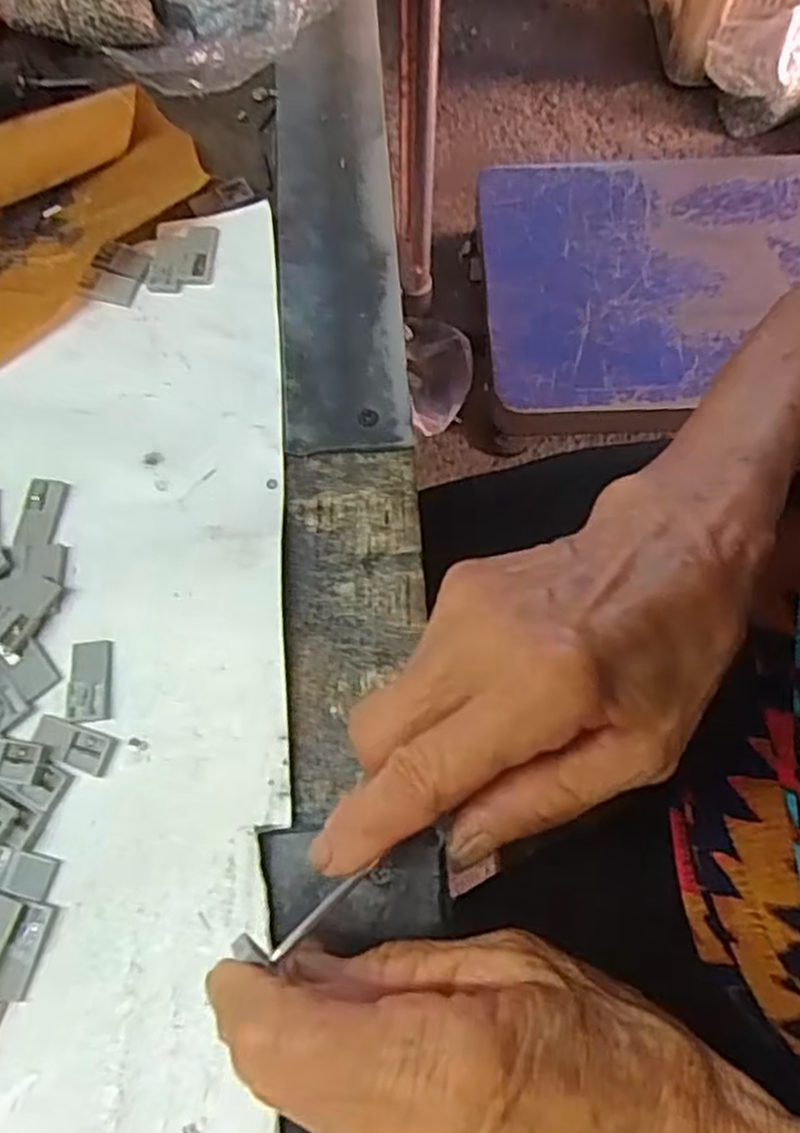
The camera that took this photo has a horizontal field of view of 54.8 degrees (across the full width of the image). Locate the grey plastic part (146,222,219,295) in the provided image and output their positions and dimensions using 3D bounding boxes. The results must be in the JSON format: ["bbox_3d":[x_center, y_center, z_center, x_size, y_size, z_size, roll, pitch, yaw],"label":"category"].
[{"bbox_3d":[-0.096,-0.138,0.342,0.029,0.004,0.035,3,68,2],"label":"grey plastic part"}]

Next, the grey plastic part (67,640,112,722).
[{"bbox_3d":[-0.107,0.039,0.266,0.014,0.004,0.028,-6,68,-1],"label":"grey plastic part"}]

